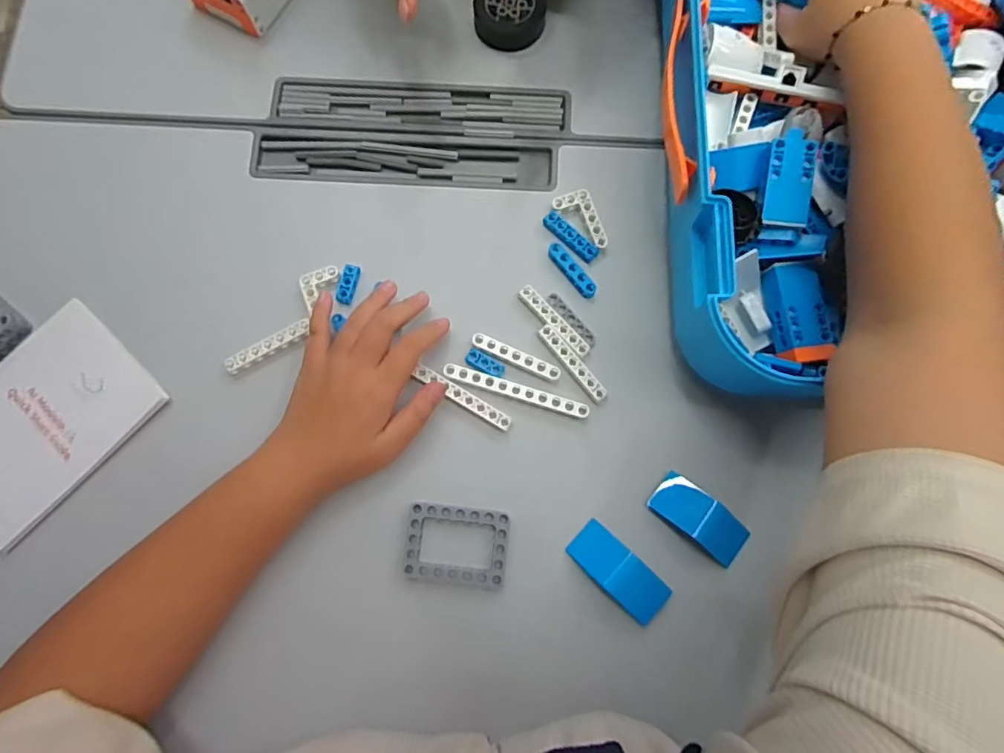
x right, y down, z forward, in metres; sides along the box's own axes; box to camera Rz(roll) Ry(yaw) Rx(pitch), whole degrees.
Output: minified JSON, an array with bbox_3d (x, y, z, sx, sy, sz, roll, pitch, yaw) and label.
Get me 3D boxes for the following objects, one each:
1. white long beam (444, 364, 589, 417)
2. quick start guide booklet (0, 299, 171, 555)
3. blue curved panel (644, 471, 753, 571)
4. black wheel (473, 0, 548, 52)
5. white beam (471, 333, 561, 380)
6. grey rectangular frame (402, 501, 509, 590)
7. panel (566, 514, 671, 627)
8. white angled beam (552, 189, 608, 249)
[{"bbox_3d":[0.010,0.010,0.405,0.108,0.004,0.011,17,79,3],"label":"white long beam"},{"bbox_3d":[-0.336,0.031,0.402,0.110,0.008,0.149,44,82,6],"label":"quick start guide booklet"},{"bbox_3d":[0.141,0.100,0.390,0.072,0.013,0.032,37,81,7],"label":"blue curved panel"},{"bbox_3d":[0.007,-0.305,0.463,0.059,0.019,0.055,0,79,0],"label":"black wheel"},{"bbox_3d":[0.011,-0.015,0.409,0.069,0.004,0.011,25,80,5],"label":"white beam"},{"bbox_3d":[-0.031,0.119,0.387,0.072,0.011,0.054,7,79,1],"label":"grey rectangular frame"},{"bbox_3d":[0.082,0.136,0.383,0.073,0.012,0.031,42,82,7],"label":"panel"},{"bbox_3d":[0.067,-0.126,0.432,0.025,0.009,0.053,-44,82,-8],"label":"white angled beam"}]

